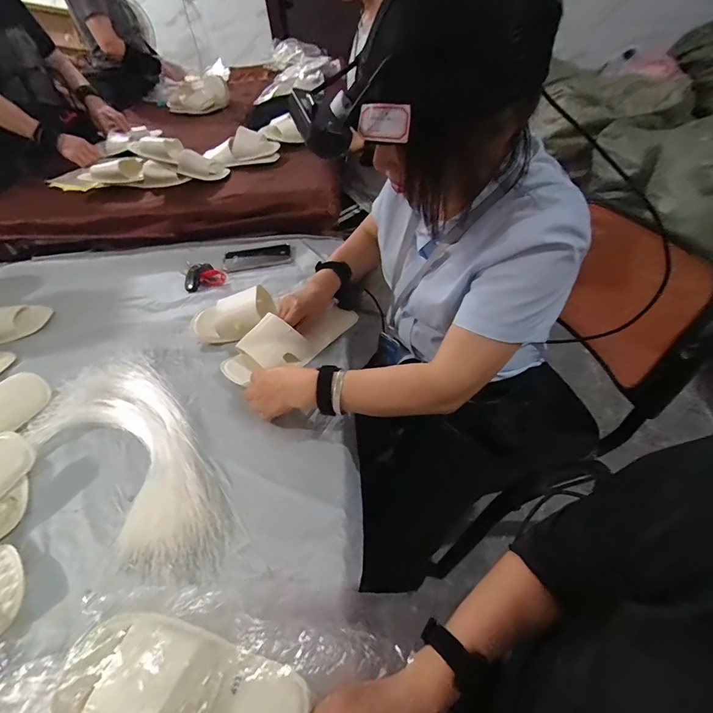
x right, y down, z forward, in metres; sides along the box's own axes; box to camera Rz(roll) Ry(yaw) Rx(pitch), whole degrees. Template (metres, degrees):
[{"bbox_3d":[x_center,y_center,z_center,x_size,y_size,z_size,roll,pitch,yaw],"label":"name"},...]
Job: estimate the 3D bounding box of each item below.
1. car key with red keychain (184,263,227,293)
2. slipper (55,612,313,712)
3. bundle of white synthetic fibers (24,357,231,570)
[{"bbox_3d":[-0.351,-0.182,0.886,0.090,0.030,0.080,-24,48,-17],"label":"car key with red keychain"},{"bbox_3d":[-0.162,0.316,0.367,0.224,0.059,0.095,18,47,-2],"label":"slipper"},{"bbox_3d":[-0.327,0.136,0.587,0.424,0.024,0.195,26,53,28],"label":"bundle of white synthetic fibers"}]

